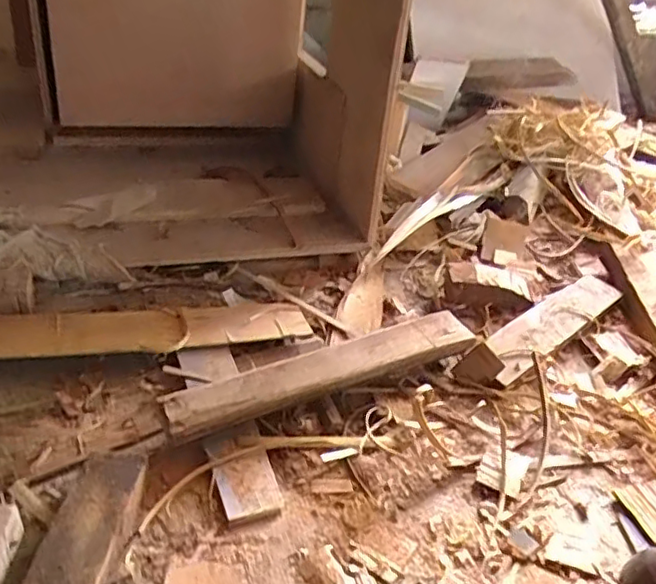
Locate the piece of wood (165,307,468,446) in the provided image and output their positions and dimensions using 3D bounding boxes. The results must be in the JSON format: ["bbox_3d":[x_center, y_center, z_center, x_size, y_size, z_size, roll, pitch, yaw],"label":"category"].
[{"bbox_3d":[0.003,0.081,0.680,0.363,0.025,0.062,-13,38,-27],"label":"piece of wood"}]

